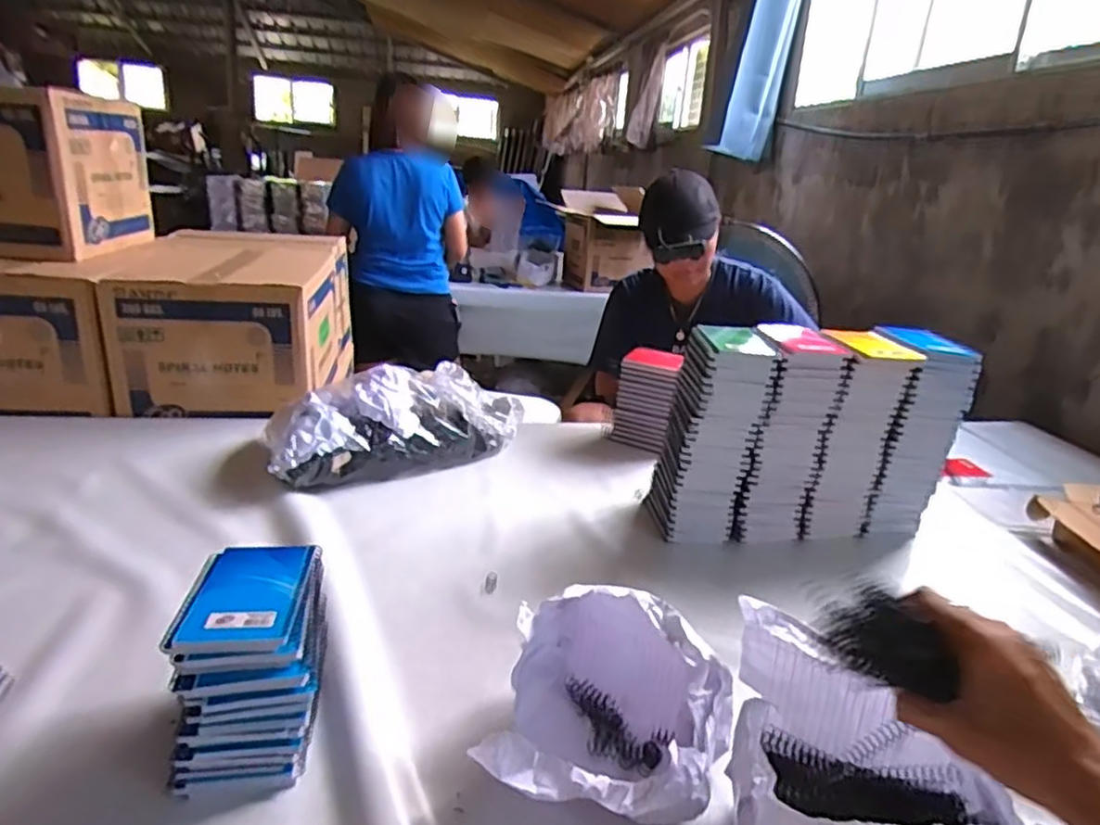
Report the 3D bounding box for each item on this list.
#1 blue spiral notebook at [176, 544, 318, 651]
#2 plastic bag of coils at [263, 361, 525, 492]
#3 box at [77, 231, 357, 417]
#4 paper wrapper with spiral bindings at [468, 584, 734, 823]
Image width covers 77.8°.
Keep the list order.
[{"bbox_3d":[-0.246,0.148,0.571,0.081,0.015,0.129,2,20,-6],"label":"blue spiral notebook"},{"bbox_3d":[-0.243,0.008,1.135,0.430,0.124,0.199,-6,23,-28],"label":"plastic bag of coils"},{"bbox_3d":[-0.655,-0.232,1.500,0.351,0.250,0.673,0,20,-12],"label":"box"},{"bbox_3d":[0.050,0.245,0.570,0.181,0.123,0.207,14,22,24],"label":"paper wrapper with spiral bindings"}]

